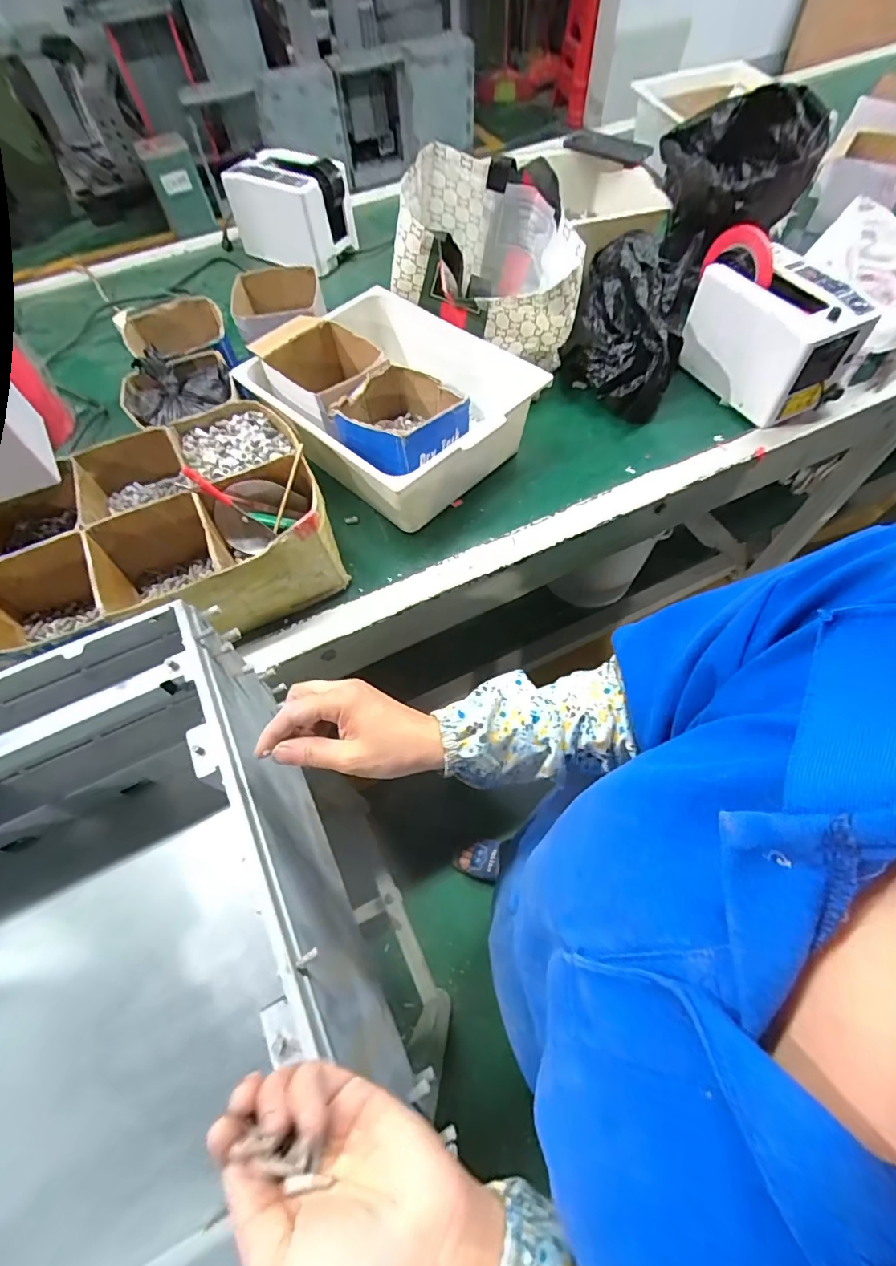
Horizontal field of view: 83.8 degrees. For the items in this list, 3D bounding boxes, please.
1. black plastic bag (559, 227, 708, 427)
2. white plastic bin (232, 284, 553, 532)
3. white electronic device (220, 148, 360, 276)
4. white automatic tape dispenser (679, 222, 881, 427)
[{"bbox_3d":[0.293,-0.511,0.818,0.181,0.123,0.315,17,65,11],"label":"black plastic bag"},{"bbox_3d":[-0.087,-0.339,0.739,0.281,0.130,0.361,-42,68,-17],"label":"white plastic bin"},{"bbox_3d":[-0.325,-0.862,1.023,0.252,0.149,0.120,19,65,12],"label":"white electronic device"},{"bbox_3d":[0.476,-0.461,0.760,0.131,0.160,0.254,-31,65,-12],"label":"white automatic tape dispenser"}]

